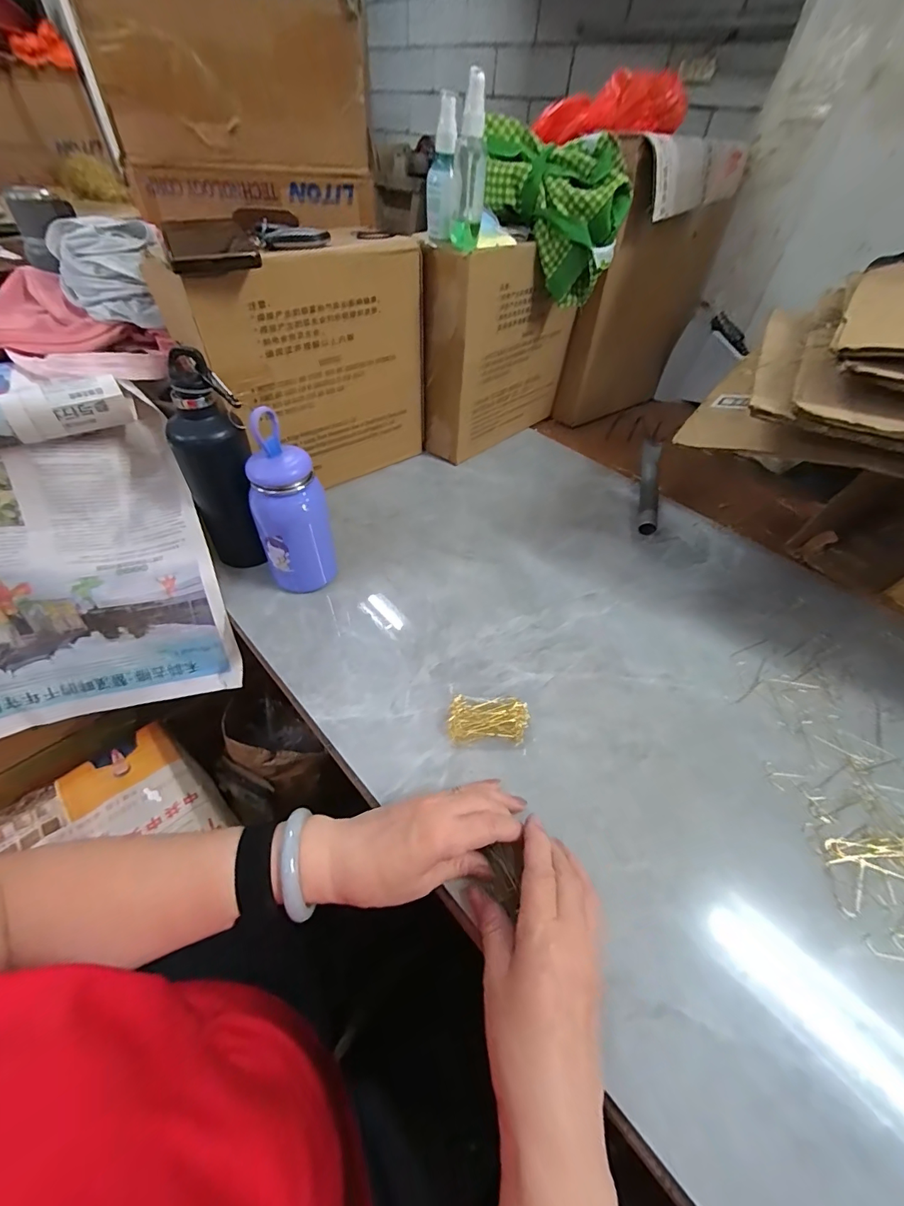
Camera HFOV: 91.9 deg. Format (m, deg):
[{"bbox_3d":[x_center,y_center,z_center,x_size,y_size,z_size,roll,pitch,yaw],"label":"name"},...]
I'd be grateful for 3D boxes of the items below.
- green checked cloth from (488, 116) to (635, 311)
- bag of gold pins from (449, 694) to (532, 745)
[{"bbox_3d":[0.121,-0.503,0.575,0.198,0.153,0.082,13,48,6],"label":"green checked cloth"},{"bbox_3d":[0.033,0.105,0.397,0.069,0.021,0.042,7,47,1],"label":"bag of gold pins"}]

